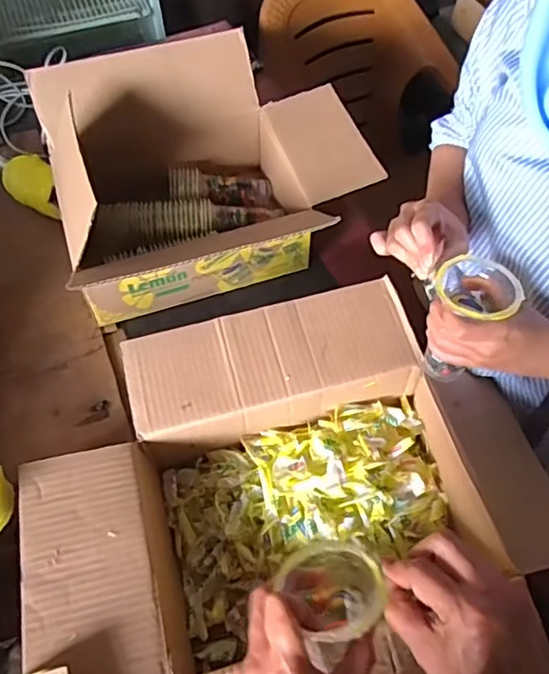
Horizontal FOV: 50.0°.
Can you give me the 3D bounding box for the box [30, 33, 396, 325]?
[{"bbox_3d":[-0.093,-0.236,0.891,0.435,0.221,0.375,-15,57,-9],"label":"box"}]

